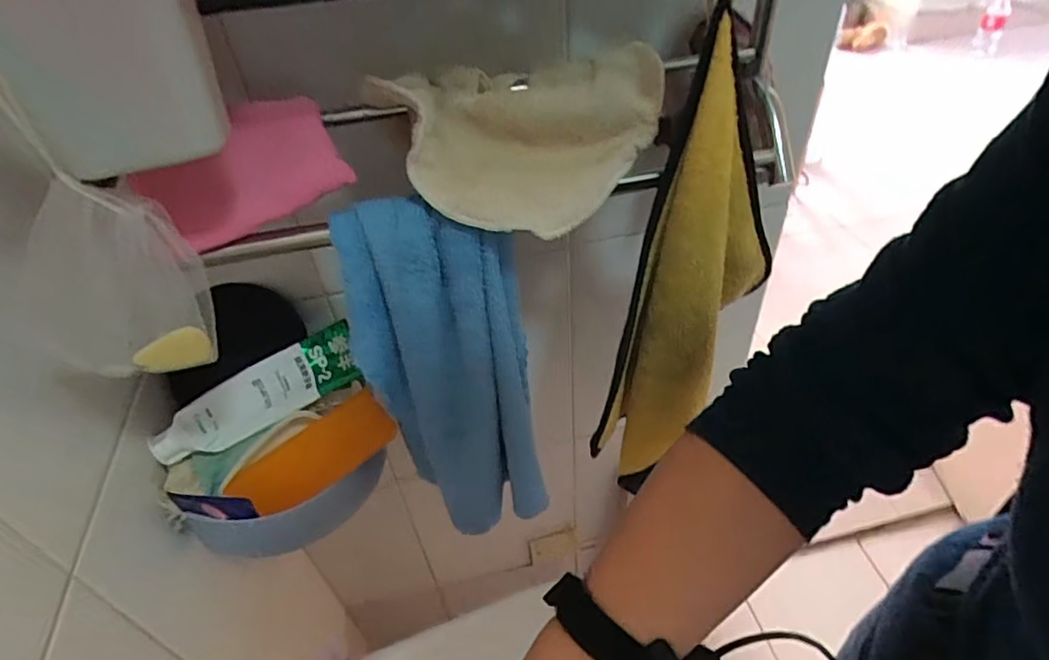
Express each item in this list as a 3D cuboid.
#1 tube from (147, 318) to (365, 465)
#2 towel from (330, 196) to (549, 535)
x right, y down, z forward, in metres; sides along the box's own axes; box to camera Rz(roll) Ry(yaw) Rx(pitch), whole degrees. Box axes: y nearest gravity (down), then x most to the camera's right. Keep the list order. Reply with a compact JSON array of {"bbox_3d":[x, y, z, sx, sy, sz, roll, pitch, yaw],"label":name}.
[{"bbox_3d":[-0.238,0.062,0.515,0.165,0.032,0.056,-28,78,-9],"label":"tube"},{"bbox_3d":[-0.053,0.049,0.479,0.129,0.328,0.055,-16,44,-11],"label":"towel"}]

